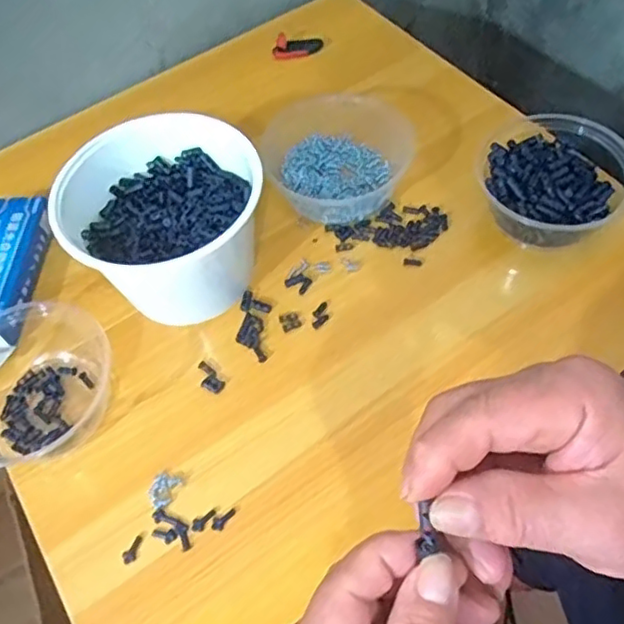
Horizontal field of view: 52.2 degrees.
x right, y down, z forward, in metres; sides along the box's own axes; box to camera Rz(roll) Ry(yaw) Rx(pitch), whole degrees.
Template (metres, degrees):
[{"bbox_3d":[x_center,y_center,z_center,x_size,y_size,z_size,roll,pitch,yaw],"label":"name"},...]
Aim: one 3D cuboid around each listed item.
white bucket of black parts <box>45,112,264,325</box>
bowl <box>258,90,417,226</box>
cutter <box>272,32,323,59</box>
[{"bbox_3d":[-0.126,-0.084,0.551,0.160,0.112,0.146,-2,57,3],"label":"white bucket of black parts"},{"bbox_3d":[0.019,-0.152,0.615,0.148,0.057,0.123,20,61,16],"label":"bowl"},{"bbox_3d":[-0.017,-0.307,0.736,0.055,0.015,0.028,6,58,8],"label":"cutter"}]

